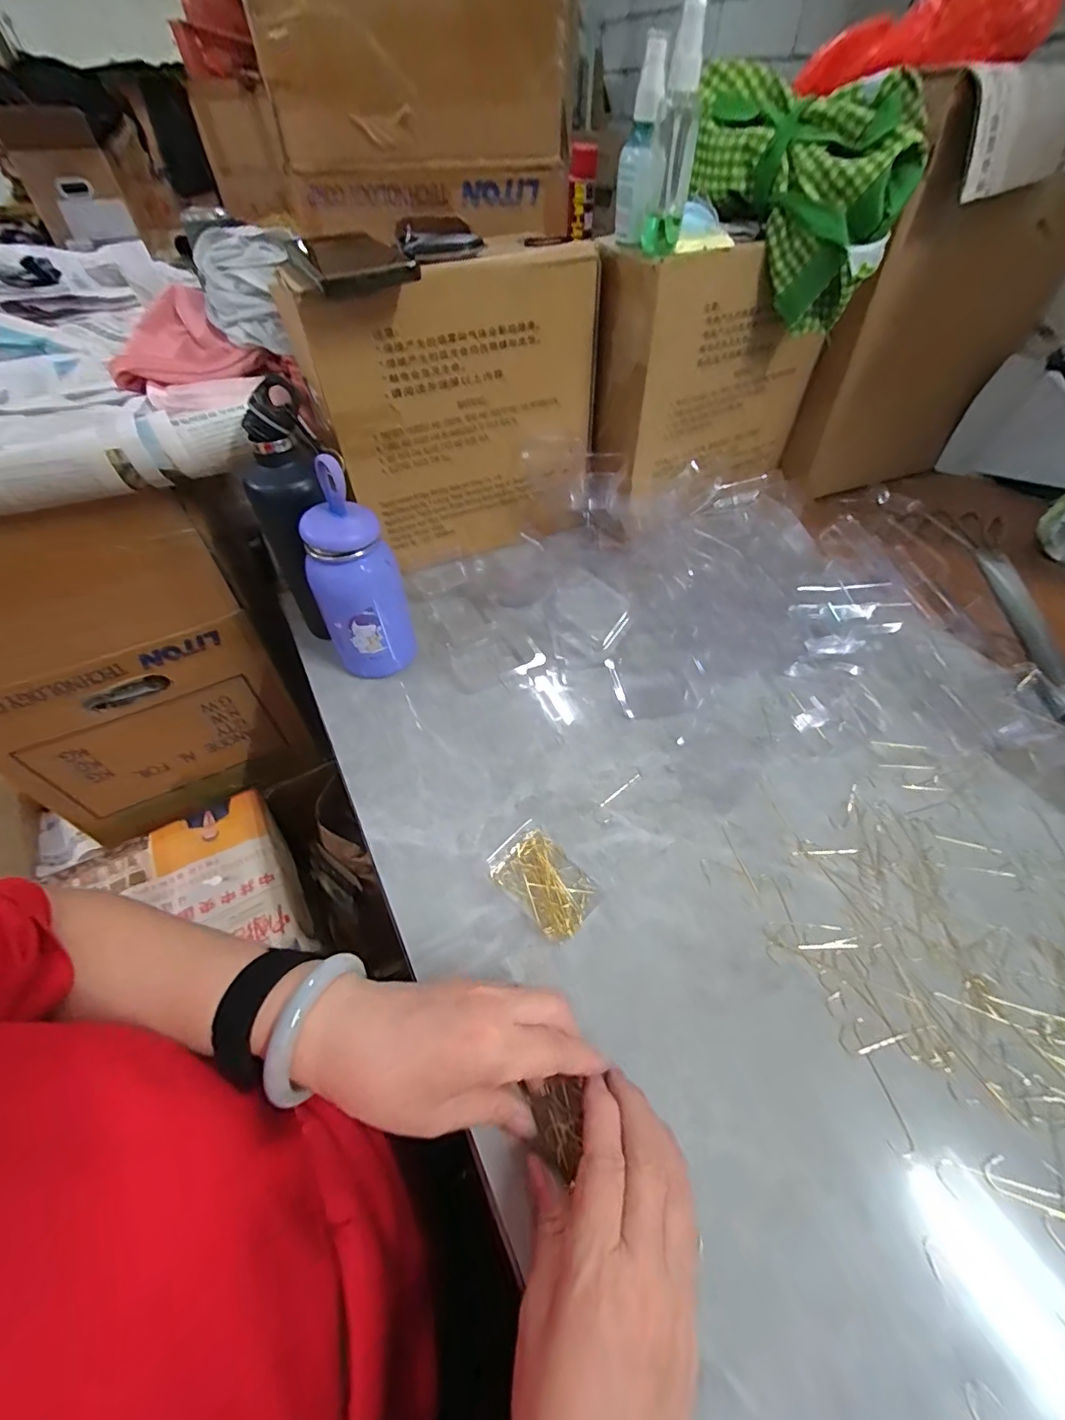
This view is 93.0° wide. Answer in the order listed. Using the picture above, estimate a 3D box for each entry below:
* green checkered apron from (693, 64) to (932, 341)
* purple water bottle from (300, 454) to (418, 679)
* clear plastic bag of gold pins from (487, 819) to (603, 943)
[{"bbox_3d":[0.235,-0.469,0.473,0.200,0.153,0.080,27,56,21],"label":"green checkered apron"},{"bbox_3d":[-0.153,-0.105,0.439,0.070,0.177,0.060,13,52,11],"label":"purple water bottle"},{"bbox_3d":[0.009,0.121,0.359,0.051,0.013,0.077,-36,59,-25],"label":"clear plastic bag of gold pins"}]

